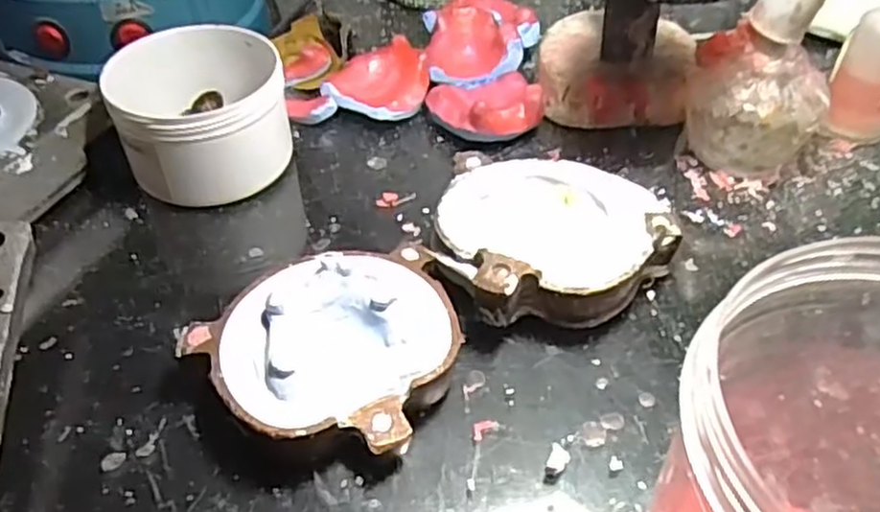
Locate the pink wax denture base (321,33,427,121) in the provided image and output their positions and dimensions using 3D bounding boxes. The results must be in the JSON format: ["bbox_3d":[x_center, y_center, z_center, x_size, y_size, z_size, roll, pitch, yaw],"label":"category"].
[{"bbox_3d":[-0.040,-0.109,0.466,0.063,0.027,0.063,-3,47,-4],"label":"pink wax denture base"}]

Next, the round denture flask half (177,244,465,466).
[{"bbox_3d":[-0.040,0.042,0.313,0.105,0.034,0.090,-28,54,-25],"label":"round denture flask half"}]

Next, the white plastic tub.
[{"bbox_3d":[-0.131,-0.080,0.408,0.090,0.061,0.093,1,47,-1],"label":"white plastic tub"}]

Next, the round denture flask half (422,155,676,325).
[{"bbox_3d":[0.055,-0.007,0.359,0.110,0.040,0.101,1,47,-1],"label":"round denture flask half"}]

